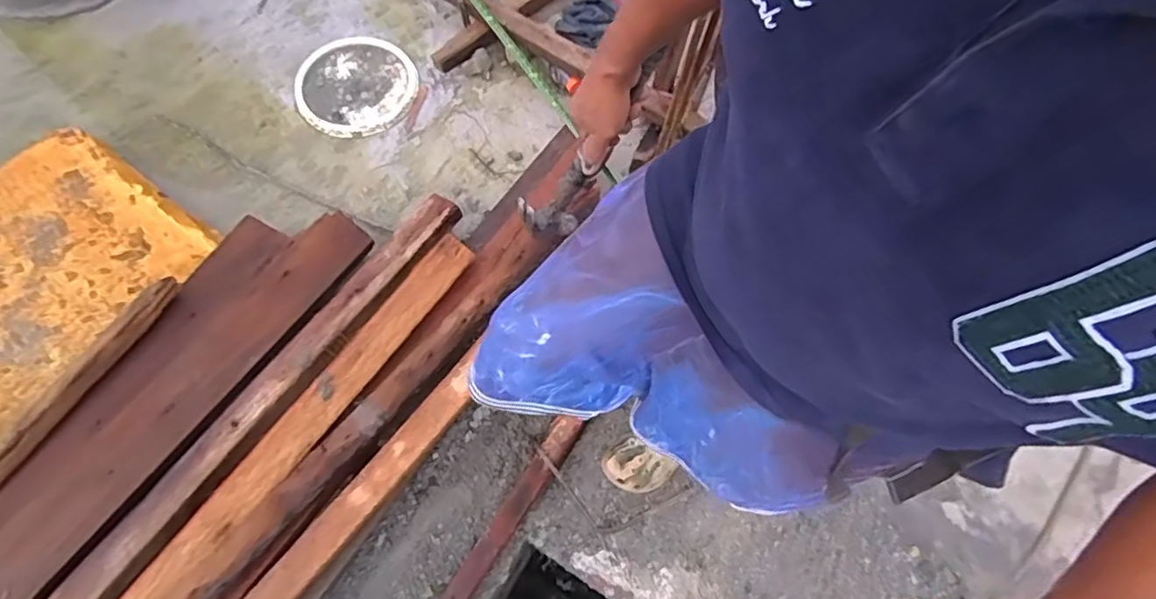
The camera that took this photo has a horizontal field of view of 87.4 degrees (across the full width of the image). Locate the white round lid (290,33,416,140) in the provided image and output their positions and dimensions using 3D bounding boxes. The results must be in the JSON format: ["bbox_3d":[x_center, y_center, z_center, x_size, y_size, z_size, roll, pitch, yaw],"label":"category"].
[{"bbox_3d":[-0.572,-0.559,1.557,0.295,0.029,0.307,1,68,-2],"label":"white round lid"}]

